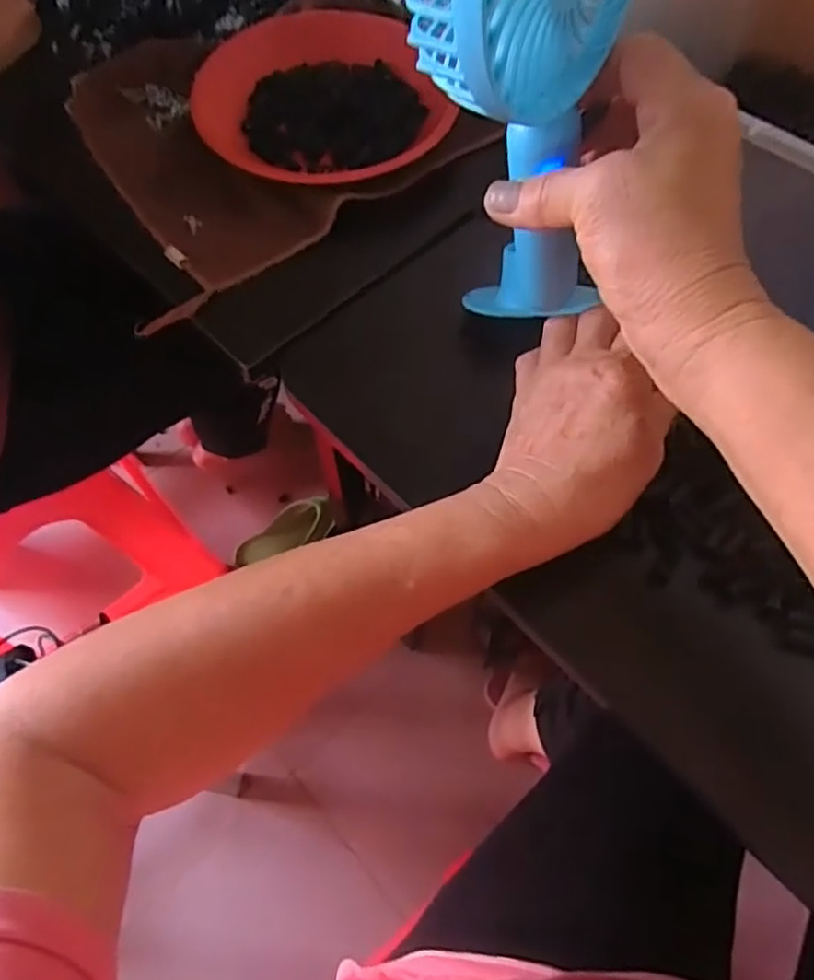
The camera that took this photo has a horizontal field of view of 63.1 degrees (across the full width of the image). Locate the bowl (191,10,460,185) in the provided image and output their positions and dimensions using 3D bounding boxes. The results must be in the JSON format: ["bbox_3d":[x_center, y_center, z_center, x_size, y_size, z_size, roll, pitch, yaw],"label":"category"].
[{"bbox_3d":[-0.071,-0.308,0.512,0.180,0.027,0.177,-1,62,3],"label":"bowl"}]

